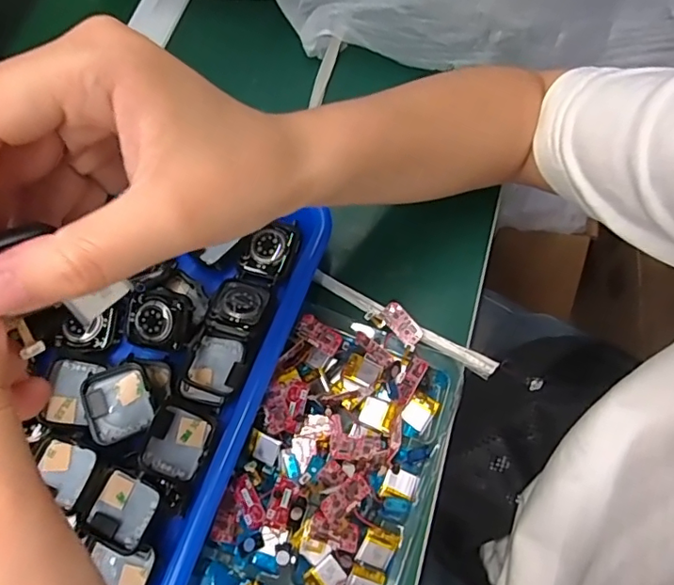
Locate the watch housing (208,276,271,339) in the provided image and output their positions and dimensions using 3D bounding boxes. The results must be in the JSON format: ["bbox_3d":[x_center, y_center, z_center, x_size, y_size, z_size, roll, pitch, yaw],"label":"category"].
[{"bbox_3d":[-0.058,0.009,0.321,0.035,0.008,0.041,22,47,1],"label":"watch housing"}]

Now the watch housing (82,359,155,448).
[{"bbox_3d":[-0.124,0.062,0.302,0.036,0.010,0.041,-27,70,-7],"label":"watch housing"}]

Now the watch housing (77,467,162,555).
[{"bbox_3d":[-0.113,0.115,0.283,0.034,0.017,0.035,22,72,10],"label":"watch housing"}]

